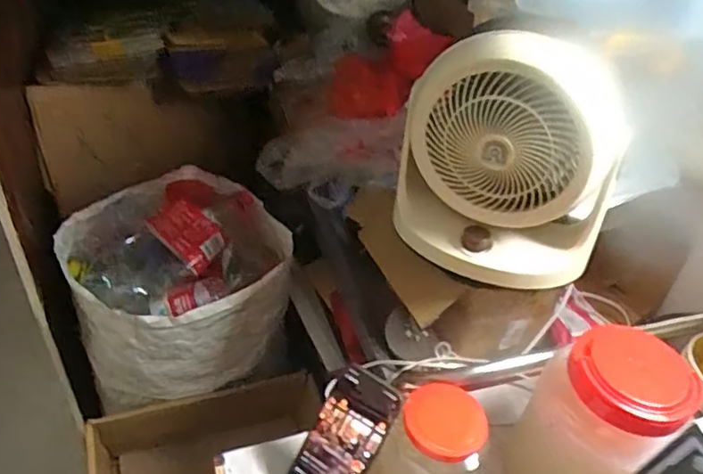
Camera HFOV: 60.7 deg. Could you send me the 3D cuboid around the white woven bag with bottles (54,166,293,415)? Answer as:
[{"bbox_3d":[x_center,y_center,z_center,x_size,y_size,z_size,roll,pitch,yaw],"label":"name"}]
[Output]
[{"bbox_3d":[-0.312,0.099,1.106,0.361,0.307,0.307,-14,45,-23],"label":"white woven bag with bottles"}]

